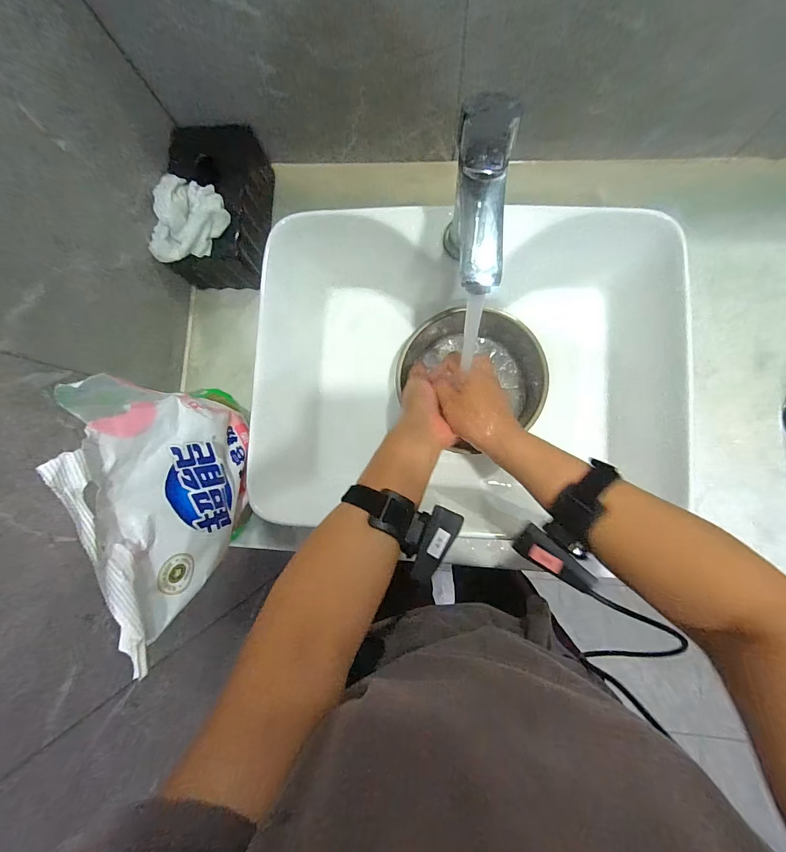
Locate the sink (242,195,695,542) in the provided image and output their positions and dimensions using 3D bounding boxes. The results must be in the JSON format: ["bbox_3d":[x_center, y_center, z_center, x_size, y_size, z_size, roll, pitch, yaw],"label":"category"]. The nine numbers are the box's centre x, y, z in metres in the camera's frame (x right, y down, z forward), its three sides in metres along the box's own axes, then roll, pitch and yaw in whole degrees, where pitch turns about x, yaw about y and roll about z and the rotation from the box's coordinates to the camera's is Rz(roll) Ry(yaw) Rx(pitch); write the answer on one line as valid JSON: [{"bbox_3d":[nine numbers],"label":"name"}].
[{"bbox_3d":[0.084,-0.064,0.508,0.476,0.140,0.350,0,85,5],"label":"sink"}]

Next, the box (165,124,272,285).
[{"bbox_3d":[-0.252,-0.314,0.575,0.124,0.096,0.205,4,86,5],"label":"box"}]

